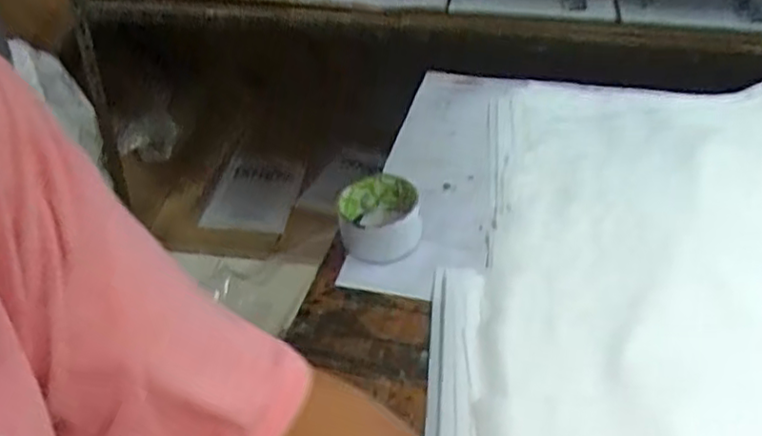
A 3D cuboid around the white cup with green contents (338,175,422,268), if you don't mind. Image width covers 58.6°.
[{"bbox_3d":[-0.003,0.001,0.677,0.081,0.051,0.087,-3,38,-5],"label":"white cup with green contents"}]

